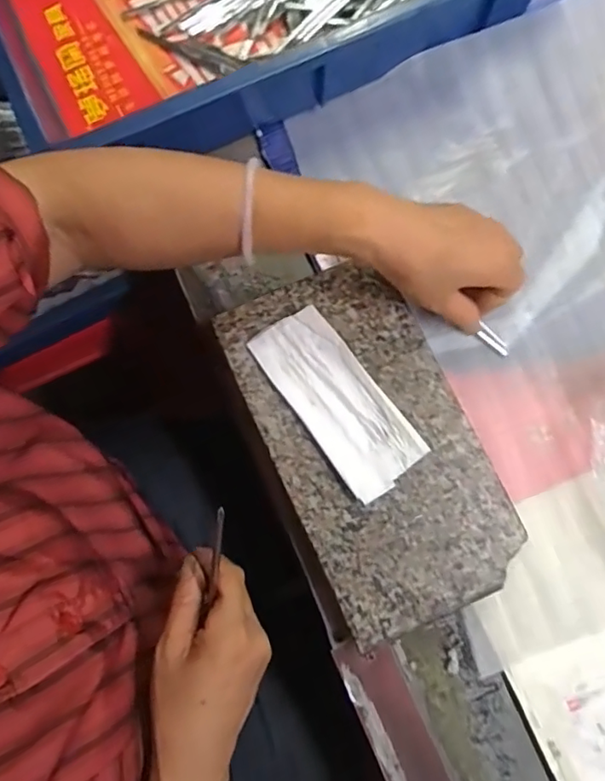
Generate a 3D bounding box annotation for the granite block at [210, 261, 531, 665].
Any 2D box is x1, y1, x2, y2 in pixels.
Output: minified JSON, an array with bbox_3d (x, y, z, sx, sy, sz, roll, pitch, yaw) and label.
[{"bbox_3d":[0.045,0.034,0.390,0.130,0.034,0.240,-25,78,-5],"label":"granite block"}]

